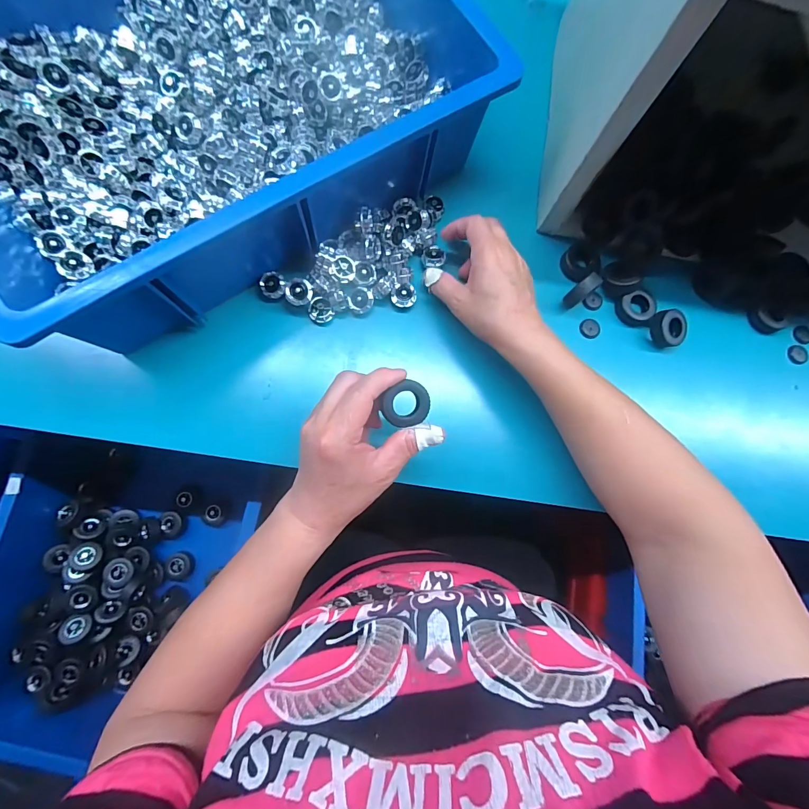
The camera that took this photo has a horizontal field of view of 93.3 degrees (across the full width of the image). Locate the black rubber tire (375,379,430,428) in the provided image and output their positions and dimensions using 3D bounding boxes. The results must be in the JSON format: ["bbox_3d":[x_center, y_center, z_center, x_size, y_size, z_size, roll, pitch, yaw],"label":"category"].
[{"bbox_3d":[0.002,0.001,0.292,0.037,0.009,0.033,-37,86,-8],"label":"black rubber tire"}]

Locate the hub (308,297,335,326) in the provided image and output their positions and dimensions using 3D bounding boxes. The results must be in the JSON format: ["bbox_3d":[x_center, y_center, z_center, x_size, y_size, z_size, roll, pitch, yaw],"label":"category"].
[{"bbox_3d":[-0.081,-0.090,0.370,0.026,0.012,0.022,37,81,2],"label":"hub"}]

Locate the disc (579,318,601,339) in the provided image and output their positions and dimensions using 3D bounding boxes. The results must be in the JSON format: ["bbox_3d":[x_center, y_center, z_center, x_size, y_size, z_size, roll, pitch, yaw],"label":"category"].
[{"bbox_3d":[0.194,-0.079,0.398,0.021,0.004,0.021,1,82,-4],"label":"disc"}]

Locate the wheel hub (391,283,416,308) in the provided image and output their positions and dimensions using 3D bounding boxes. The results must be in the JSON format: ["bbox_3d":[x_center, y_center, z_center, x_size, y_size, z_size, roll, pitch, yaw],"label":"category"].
[{"bbox_3d":[-0.001,-0.109,0.381,0.024,0.014,0.021,-8,82,-5],"label":"wheel hub"}]

